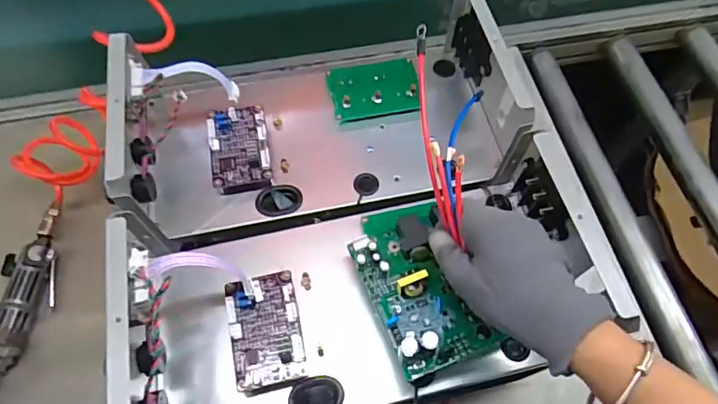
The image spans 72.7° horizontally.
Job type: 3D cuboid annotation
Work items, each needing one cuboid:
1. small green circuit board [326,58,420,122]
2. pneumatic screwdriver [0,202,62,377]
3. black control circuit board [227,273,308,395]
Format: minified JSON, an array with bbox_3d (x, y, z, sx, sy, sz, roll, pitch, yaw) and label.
[{"bbox_3d":[0.018,-0.132,0.558,0.099,0.009,0.076,-9,64,-6],"label":"small green circuit board"},{"bbox_3d":[-0.417,0.148,0.593,0.054,0.040,0.315,1,63,-1],"label":"pneumatic screwdriver"},{"bbox_3d":[-0.080,0.107,0.417,0.059,0.015,0.092,-11,64,-7],"label":"black control circuit board"}]

